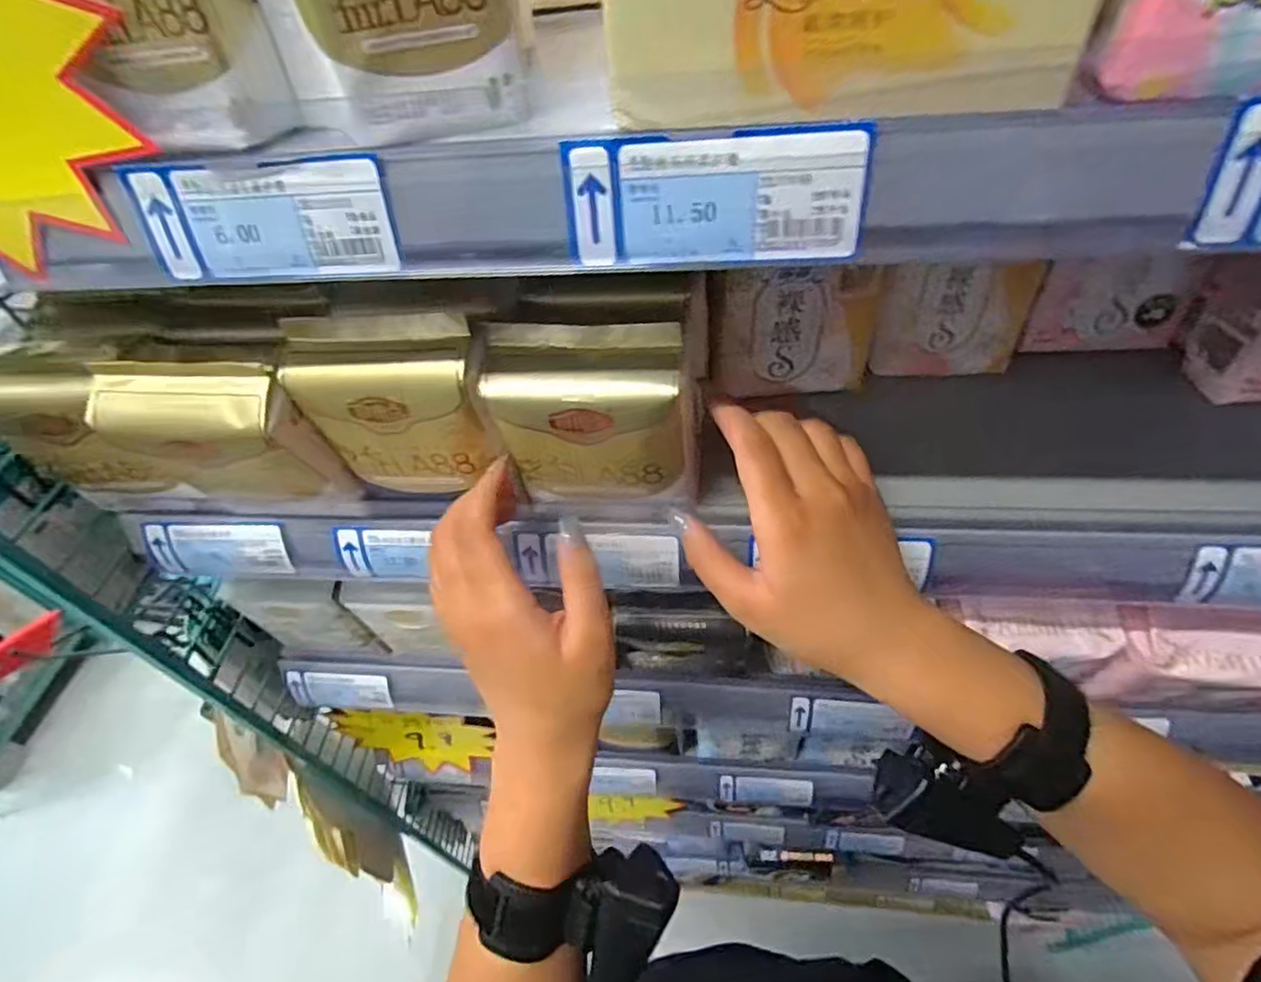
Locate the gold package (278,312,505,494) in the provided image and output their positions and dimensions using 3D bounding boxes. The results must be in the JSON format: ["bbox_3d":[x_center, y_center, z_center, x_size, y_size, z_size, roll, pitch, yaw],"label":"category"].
[{"bbox_3d":[-0.112,-0.039,0.303,0.087,0.087,0.027,2,51,8],"label":"gold package"}]

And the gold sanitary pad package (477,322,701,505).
[{"bbox_3d":[-0.015,-0.033,0.304,0.095,0.090,0.035,2,52,8],"label":"gold sanitary pad package"}]

